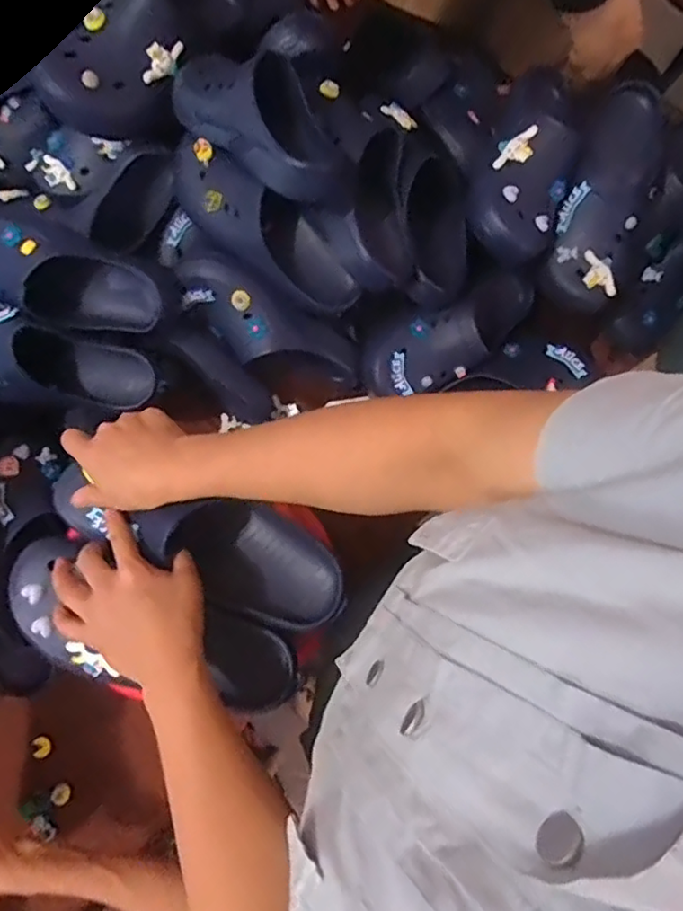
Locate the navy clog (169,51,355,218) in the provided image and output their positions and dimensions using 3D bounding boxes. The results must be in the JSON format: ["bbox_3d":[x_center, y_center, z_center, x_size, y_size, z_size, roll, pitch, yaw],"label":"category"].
[{"bbox_3d":[-0.093,-0.384,0.680,0.254,0.090,0.106,44,81,10],"label":"navy clog"}]

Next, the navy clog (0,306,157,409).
[{"bbox_3d":[-0.374,-0.115,0.741,0.269,0.093,0.107,18,78,5],"label":"navy clog"}]

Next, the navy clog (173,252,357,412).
[{"bbox_3d":[-0.101,-0.170,0.828,0.277,0.111,0.105,37,78,-26],"label":"navy clog"}]

